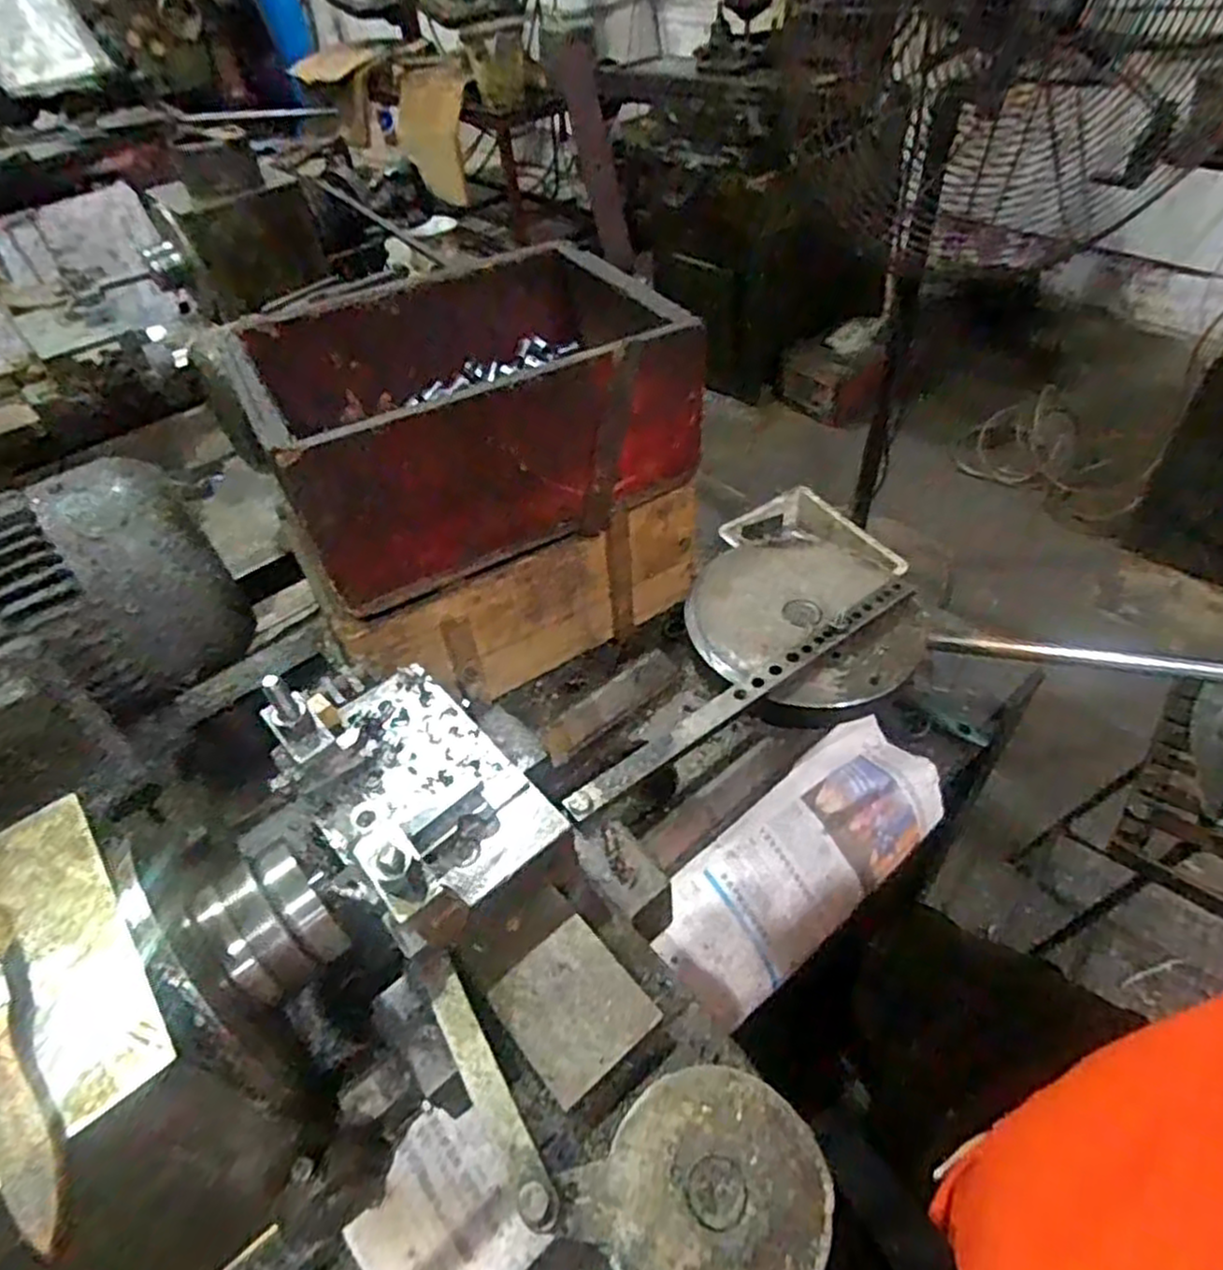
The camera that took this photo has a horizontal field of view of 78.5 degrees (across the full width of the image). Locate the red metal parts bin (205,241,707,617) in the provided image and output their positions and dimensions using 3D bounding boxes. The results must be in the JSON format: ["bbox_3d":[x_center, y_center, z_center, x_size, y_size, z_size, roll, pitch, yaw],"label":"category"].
[{"bbox_3d":[-0.129,-0.209,0.682,0.355,0.152,0.282,-28,50,-20],"label":"red metal parts bin"}]

